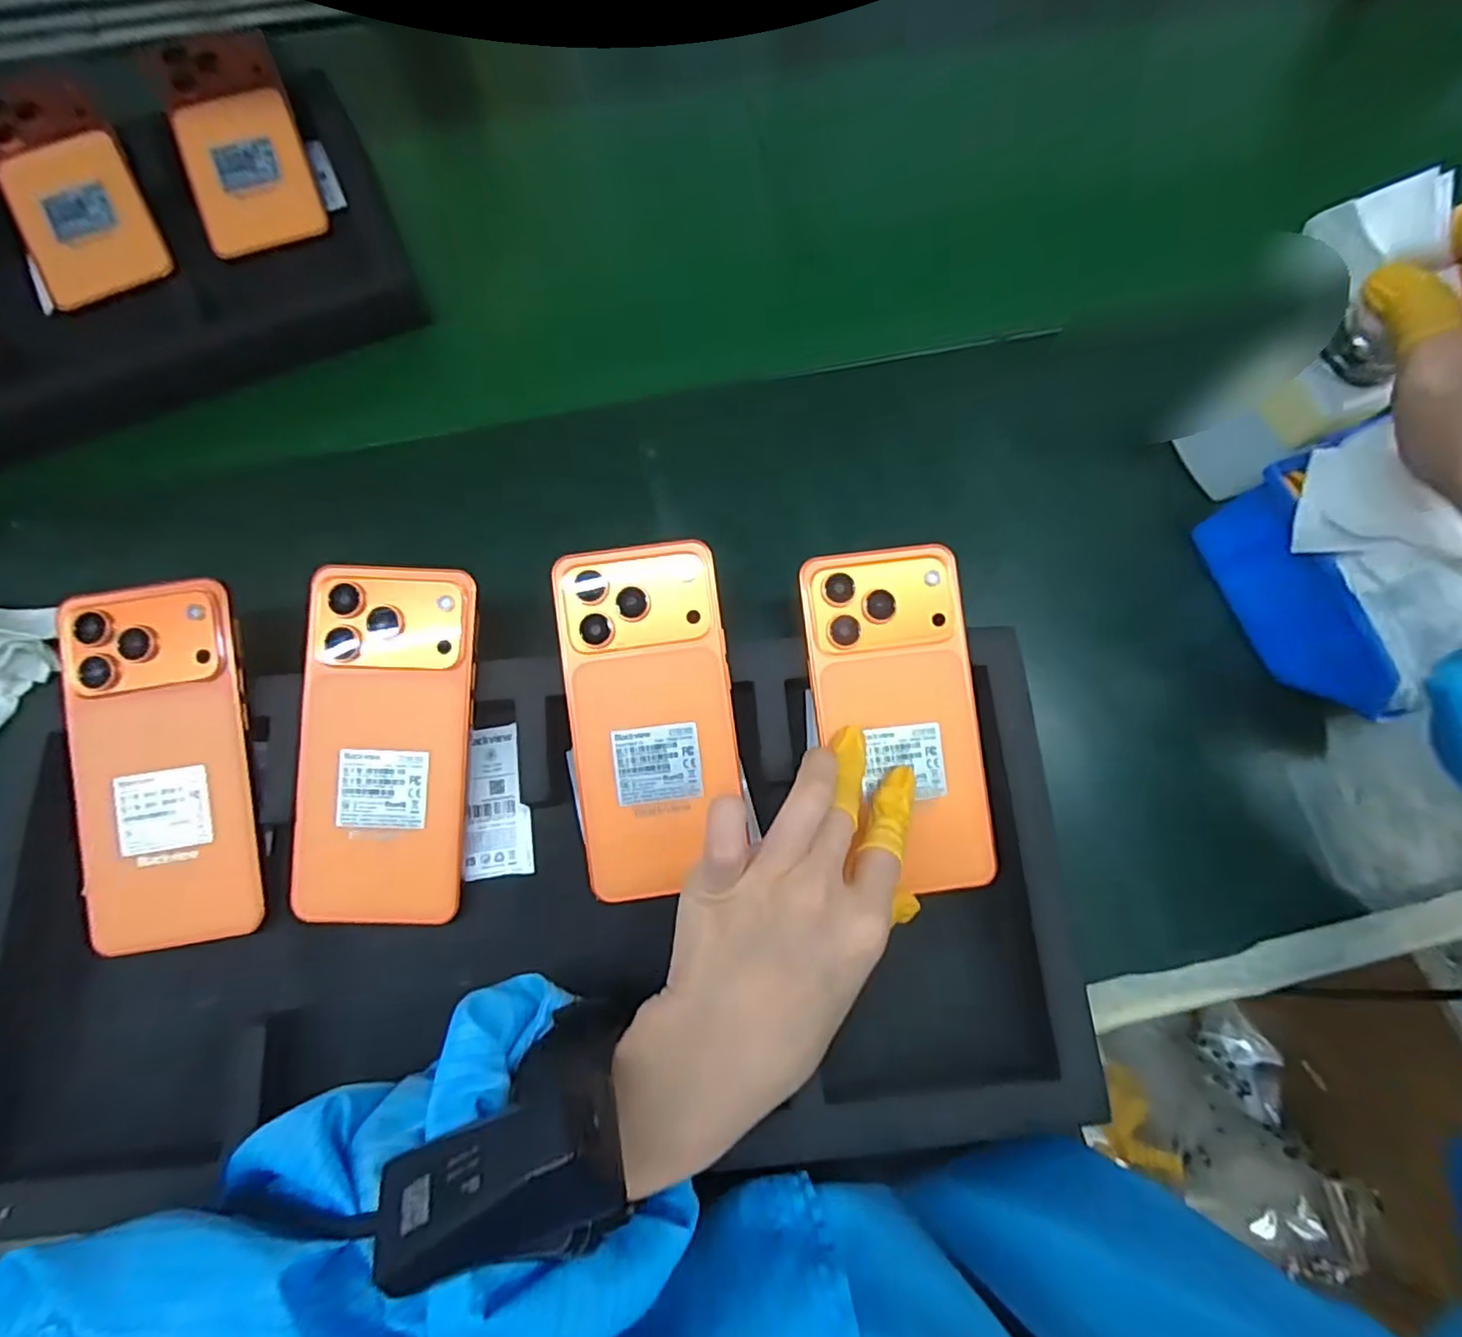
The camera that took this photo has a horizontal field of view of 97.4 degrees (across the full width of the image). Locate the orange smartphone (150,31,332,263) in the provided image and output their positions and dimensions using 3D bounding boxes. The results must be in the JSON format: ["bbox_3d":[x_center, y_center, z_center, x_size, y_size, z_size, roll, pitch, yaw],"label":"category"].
[{"bbox_3d":[-0.319,-0.340,0.420,0.072,0.017,0.149,-17,88,-5],"label":"orange smartphone"}]

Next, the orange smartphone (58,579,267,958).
[{"bbox_3d":[-0.261,0.044,0.295,0.074,0.013,0.162,-7,89,-2],"label":"orange smartphone"}]

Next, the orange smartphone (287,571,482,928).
[{"bbox_3d":[-0.161,0.035,0.300,0.076,0.008,0.162,3,88,1],"label":"orange smartphone"}]

